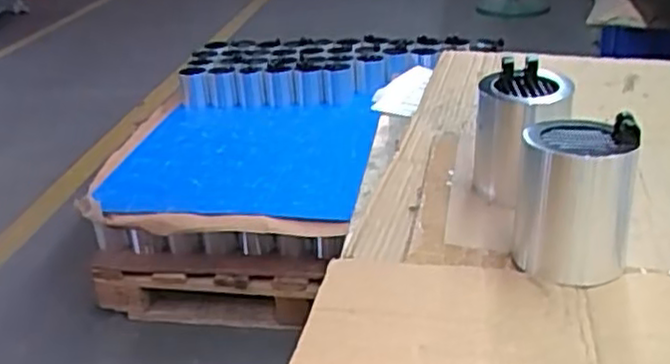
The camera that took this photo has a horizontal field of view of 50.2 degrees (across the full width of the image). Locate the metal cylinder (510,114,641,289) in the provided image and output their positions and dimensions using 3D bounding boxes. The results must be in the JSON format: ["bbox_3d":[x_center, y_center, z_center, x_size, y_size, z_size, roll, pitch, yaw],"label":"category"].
[{"bbox_3d":[0.191,0.013,0.576,0.087,0.114,0.087,6,29,18],"label":"metal cylinder"}]

